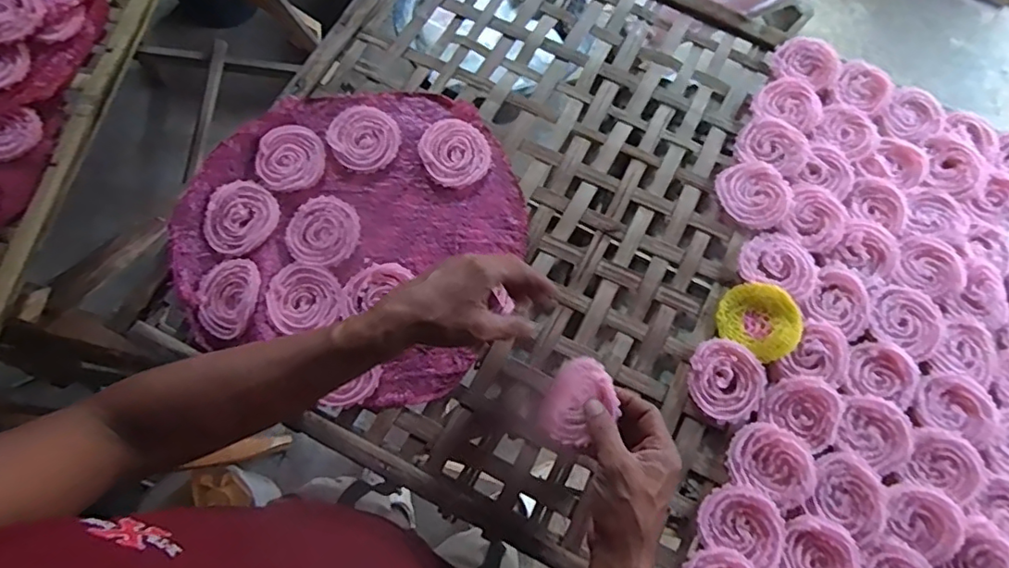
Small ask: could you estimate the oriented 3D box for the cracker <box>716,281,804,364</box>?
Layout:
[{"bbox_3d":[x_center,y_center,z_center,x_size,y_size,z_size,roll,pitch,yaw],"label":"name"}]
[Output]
[{"bbox_3d":[0.254,0.035,0.554,0.076,0.022,0.066,36,75,8],"label":"cracker"}]

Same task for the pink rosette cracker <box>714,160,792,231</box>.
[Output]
[{"bbox_3d":[0.269,-0.098,0.604,0.070,0.015,0.077,1,73,-2],"label":"pink rosette cracker"}]

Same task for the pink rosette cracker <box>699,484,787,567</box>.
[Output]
[{"bbox_3d":[0.218,0.218,0.508,0.073,0.015,0.061,24,74,5],"label":"pink rosette cracker"}]

